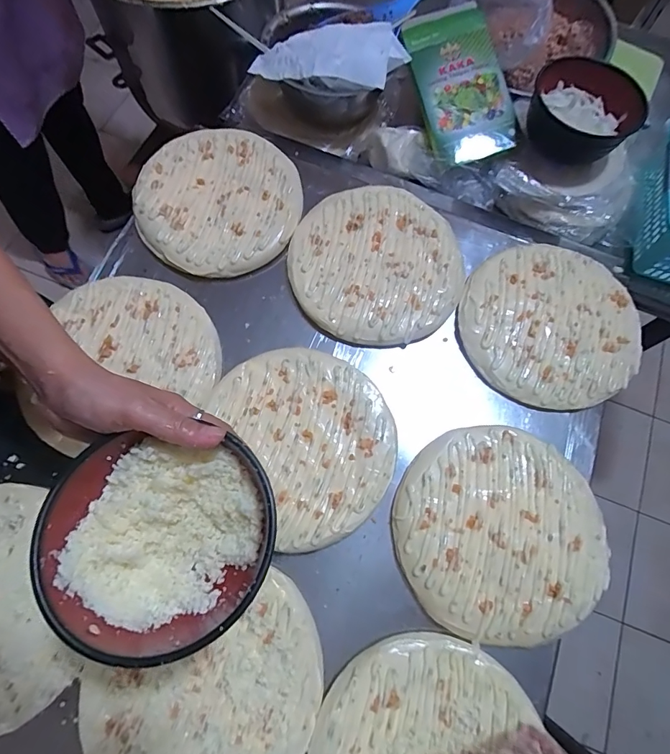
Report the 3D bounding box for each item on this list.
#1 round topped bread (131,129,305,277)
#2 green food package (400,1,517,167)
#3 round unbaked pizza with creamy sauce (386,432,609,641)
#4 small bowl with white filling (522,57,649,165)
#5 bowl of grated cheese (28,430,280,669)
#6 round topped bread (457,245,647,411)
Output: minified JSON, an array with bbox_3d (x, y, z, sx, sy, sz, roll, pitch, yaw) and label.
[{"bbox_3d":[-0.142,-0.215,0.517,0.192,0.032,0.195,34,75,9],"label":"round topped bread"},{"bbox_3d":[0.175,-0.409,0.577,0.115,0.032,0.217,-17,93,11],"label":"green food package"},{"bbox_3d":[0.157,0.146,0.403,0.194,0.020,0.187,1,72,-2],"label":"round unbaked pizza with creamy sauce"},{"bbox_3d":[0.327,-0.348,0.554,0.137,0.066,0.127,28,73,6],"label":"small bowl with white filling"},{"bbox_3d":[-0.111,0.109,0.282,0.140,0.064,0.126,1,73,-1],"label":"bowl of grated cheese"},{"bbox_3d":[0.245,-0.061,0.473,0.191,0.014,0.191,0,76,1],"label":"round topped bread"}]

